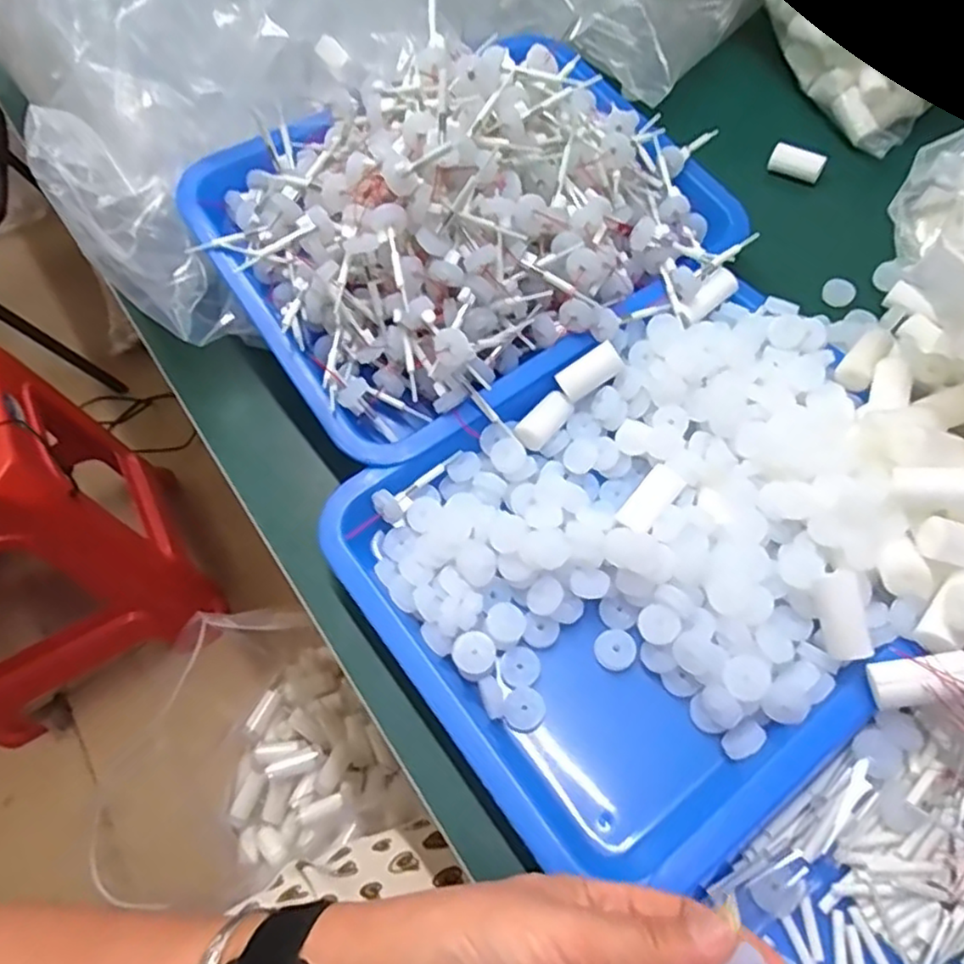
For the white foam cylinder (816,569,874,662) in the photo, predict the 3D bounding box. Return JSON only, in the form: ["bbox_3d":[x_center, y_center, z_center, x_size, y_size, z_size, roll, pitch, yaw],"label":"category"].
[{"bbox_3d":[0.172,0.063,0.322,0.017,0.012,0.042,-3,75,2],"label":"white foam cylinder"}]

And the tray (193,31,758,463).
[{"bbox_3d":[-0.009,-0.188,0.434,0.310,0.116,0.243,-32,63,-14],"label":"tray"}]

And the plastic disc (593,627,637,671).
[{"bbox_3d":[0.071,0.089,0.359,0.021,0.004,0.021,-2,82,10],"label":"plastic disc"}]

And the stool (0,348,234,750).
[{"bbox_3d":[-0.676,0.070,0.938,0.350,0.419,0.346,-31,63,-13],"label":"stool"}]

